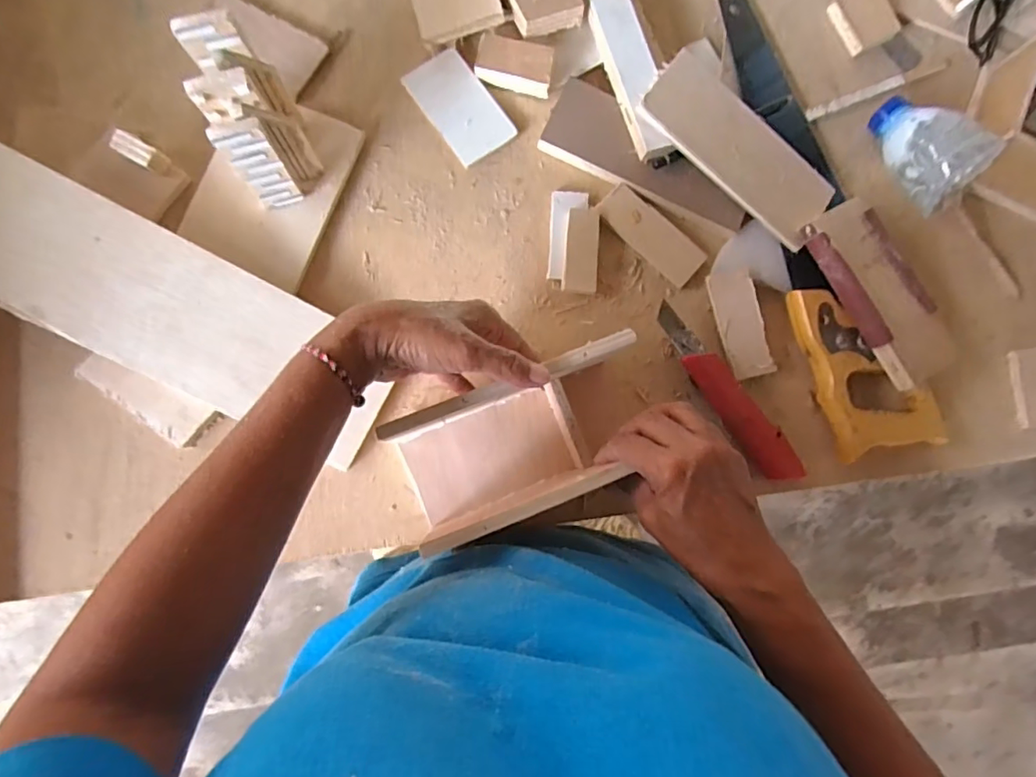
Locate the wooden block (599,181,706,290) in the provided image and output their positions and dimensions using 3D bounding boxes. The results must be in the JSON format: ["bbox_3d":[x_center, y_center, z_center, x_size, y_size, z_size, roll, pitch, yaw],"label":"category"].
[{"bbox_3d":[0.110,-0.127,0.441,0.093,0.006,0.032,43,82,0],"label":"wooden block"}]

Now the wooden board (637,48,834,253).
[{"bbox_3d":[0.177,-0.190,0.430,0.168,0.009,0.066,38,85,-11],"label":"wooden board"}]

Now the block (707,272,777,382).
[{"bbox_3d":[0.179,-0.051,0.435,0.031,0.016,0.085,-15,86,-6],"label":"block"}]

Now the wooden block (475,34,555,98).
[{"bbox_3d":[-0.003,-0.261,0.437,0.060,0.018,0.037,11,83,-4],"label":"wooden block"}]

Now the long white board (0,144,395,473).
[{"bbox_3d":[-0.248,-0.057,0.383,0.322,0.012,0.098,28,83,-9],"label":"long white board"}]

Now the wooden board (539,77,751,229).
[{"bbox_3d":[0.108,-0.188,0.437,0.172,0.009,0.059,24,99,2],"label":"wooden board"}]

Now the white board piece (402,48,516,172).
[{"bbox_3d":[-0.048,-0.230,0.442,0.051,0.008,0.091,-36,88,-8],"label":"white board piece"}]

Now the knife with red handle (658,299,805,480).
[{"bbox_3d":[0.162,0.006,0.424,0.029,0.022,0.167,-38,89,-8],"label":"knife with red handle"}]

